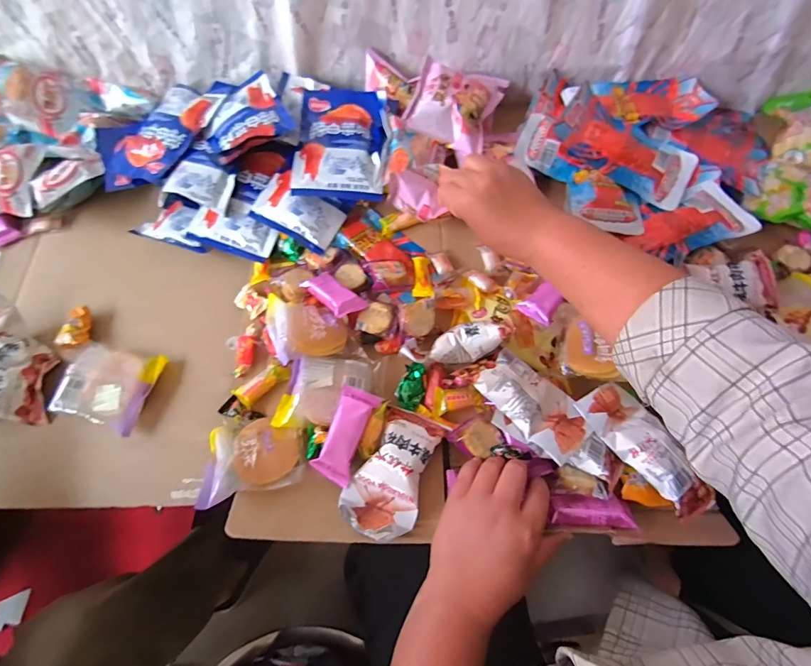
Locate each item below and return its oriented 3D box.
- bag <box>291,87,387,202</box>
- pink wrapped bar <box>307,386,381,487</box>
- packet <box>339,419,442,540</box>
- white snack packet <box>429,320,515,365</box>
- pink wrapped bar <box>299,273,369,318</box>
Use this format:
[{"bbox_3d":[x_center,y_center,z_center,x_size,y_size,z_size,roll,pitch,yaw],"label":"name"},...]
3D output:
[{"bbox_3d":[-0.088,-0.265,0.553,0.120,0.032,0.183,0,67,2],"label":"bag"},{"bbox_3d":[-0.063,0.109,0.429,0.041,0.023,0.095,19,69,10],"label":"pink wrapped bar"},{"bbox_3d":[-0.011,0.149,0.411,0.072,0.031,0.112,30,72,14],"label":"packet"},{"bbox_3d":[0.071,0.008,0.433,0.087,0.026,0.038,-20,67,9],"label":"white snack packet"},{"bbox_3d":[-0.089,-0.047,0.488,0.088,0.019,0.038,32,71,30],"label":"pink wrapped bar"}]

